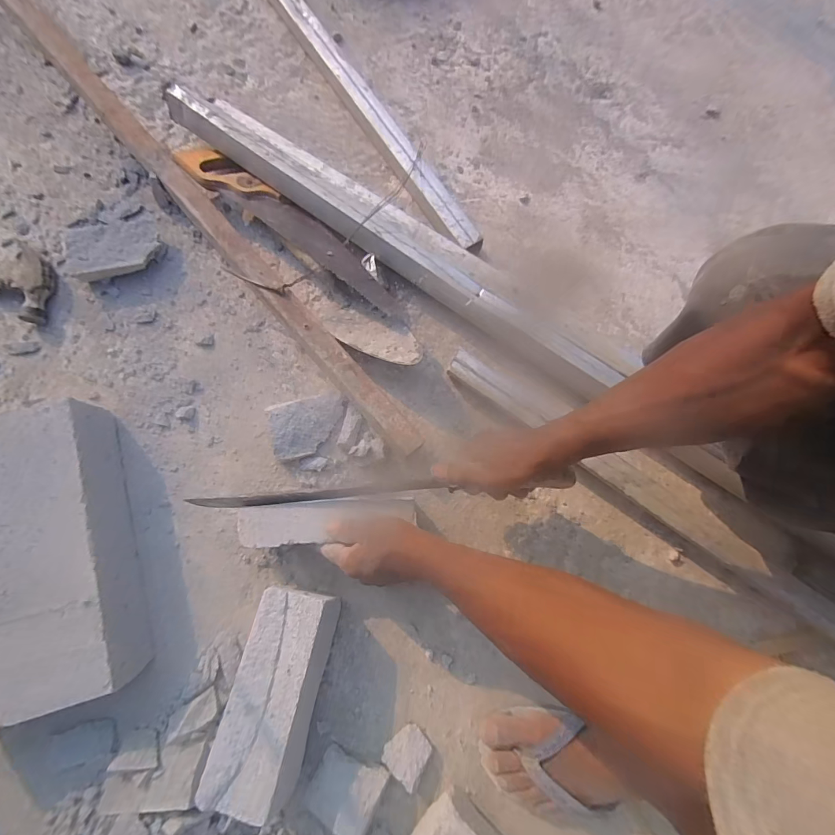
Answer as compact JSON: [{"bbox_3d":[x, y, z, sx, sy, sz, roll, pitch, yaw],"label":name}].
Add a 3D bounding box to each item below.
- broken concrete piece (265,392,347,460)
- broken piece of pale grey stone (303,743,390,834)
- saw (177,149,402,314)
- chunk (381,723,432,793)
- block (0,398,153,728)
[{"bbox_3d":[-0.144,0.009,0.526,0.098,0.030,0.072,-19,78,-5],"label":"broken concrete piece"},{"bbox_3d":[-0.079,0.407,0.427,0.076,0.022,0.065,16,55,16],"label":"broken piece of pale grey stone"},{"bbox_3d":[-0.182,-0.275,0.577,0.409,0.051,0.066,36,79,7],"label":"saw"},{"bbox_3d":[-0.011,0.384,0.448,0.044,0.025,0.047,41,80,8],"label":"chunk"},{"bbox_3d":[-0.454,0.164,0.459,0.199,0.078,0.324,-18,78,-5],"label":"block"}]

